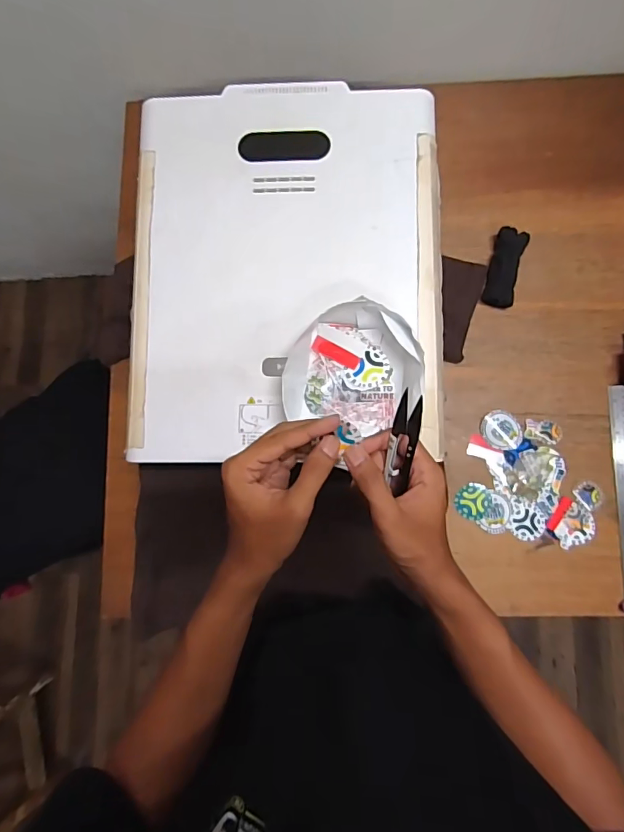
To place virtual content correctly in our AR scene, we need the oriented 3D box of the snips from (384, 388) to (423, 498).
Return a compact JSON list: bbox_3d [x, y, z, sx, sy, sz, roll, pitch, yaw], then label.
[{"bbox_3d":[0.074,0.024,0.377,0.020,0.018,0.093,7,124,5],"label":"snips"}]

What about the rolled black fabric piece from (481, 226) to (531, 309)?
[{"bbox_3d":[0.311,-0.237,0.741,0.048,0.030,0.123,15,83,4],"label":"rolled black fabric piece"}]

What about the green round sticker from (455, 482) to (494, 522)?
[{"bbox_3d":[0.249,0.133,0.714,0.056,0.004,0.055,-2,76,10],"label":"green round sticker"}]

